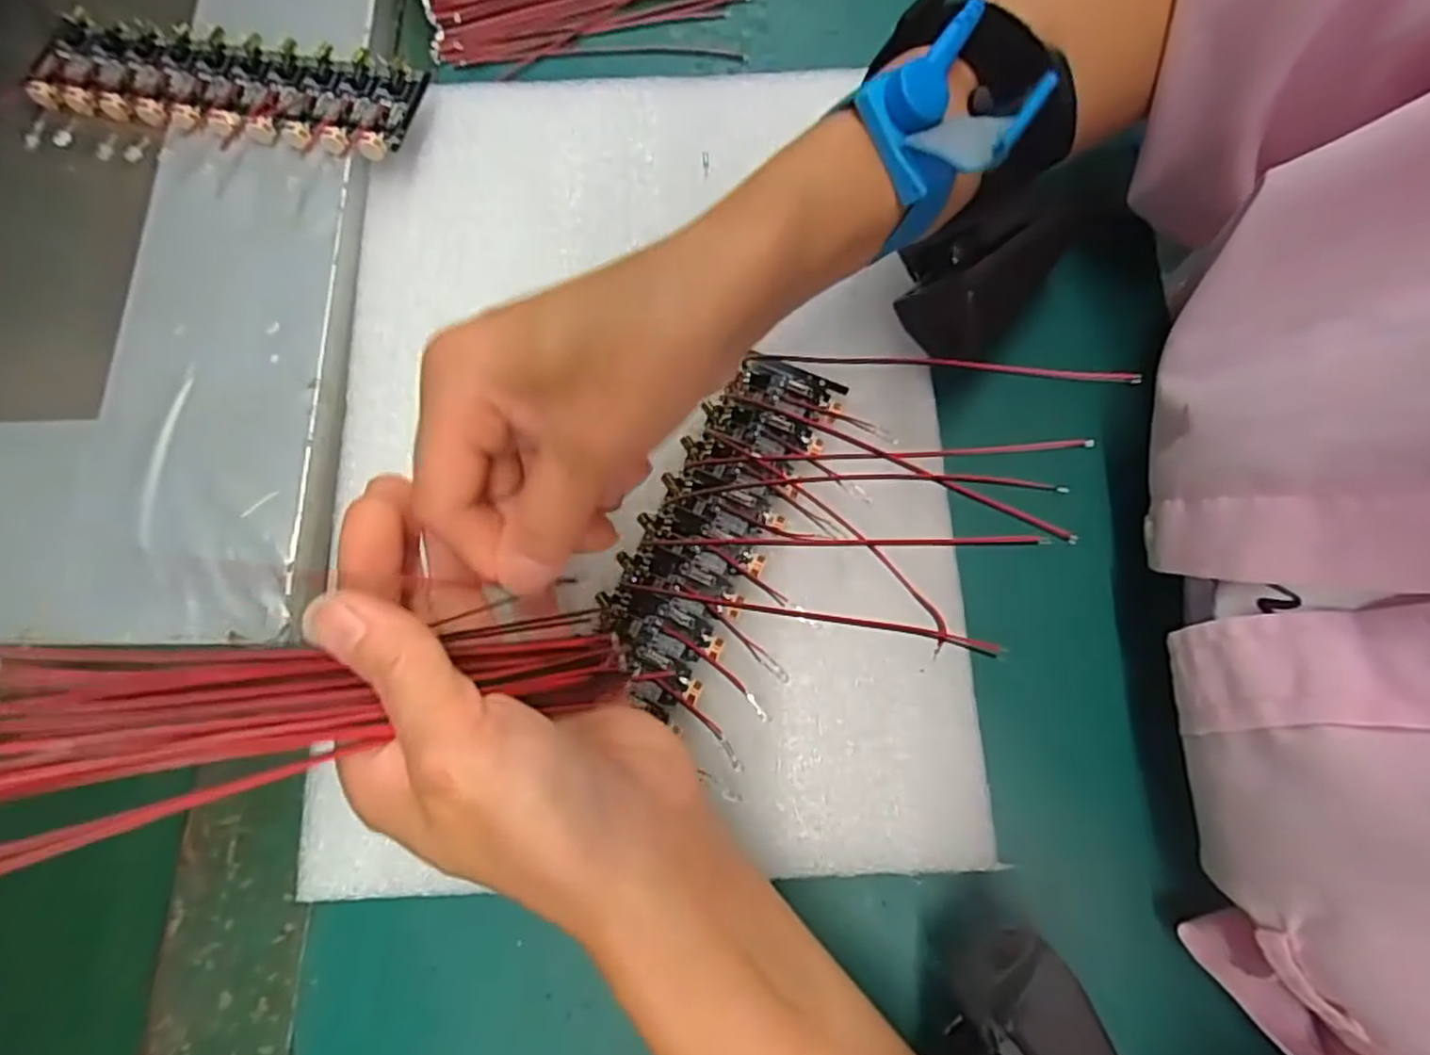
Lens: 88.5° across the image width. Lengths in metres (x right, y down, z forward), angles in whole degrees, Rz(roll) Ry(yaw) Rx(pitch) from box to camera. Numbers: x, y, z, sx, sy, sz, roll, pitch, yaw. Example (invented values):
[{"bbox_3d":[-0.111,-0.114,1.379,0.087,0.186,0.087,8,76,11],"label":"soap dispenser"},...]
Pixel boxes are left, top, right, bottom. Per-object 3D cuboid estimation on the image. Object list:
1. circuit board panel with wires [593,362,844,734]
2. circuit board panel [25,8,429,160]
[{"bbox_3d":[0.000,-0.002,0.255,0.045,0.008,0.128,25,77,8],"label":"circuit board panel with wires"},{"bbox_3d":[-0.201,-0.180,0.303,0.163,0.018,0.047,11,75,5],"label":"circuit board panel"}]

